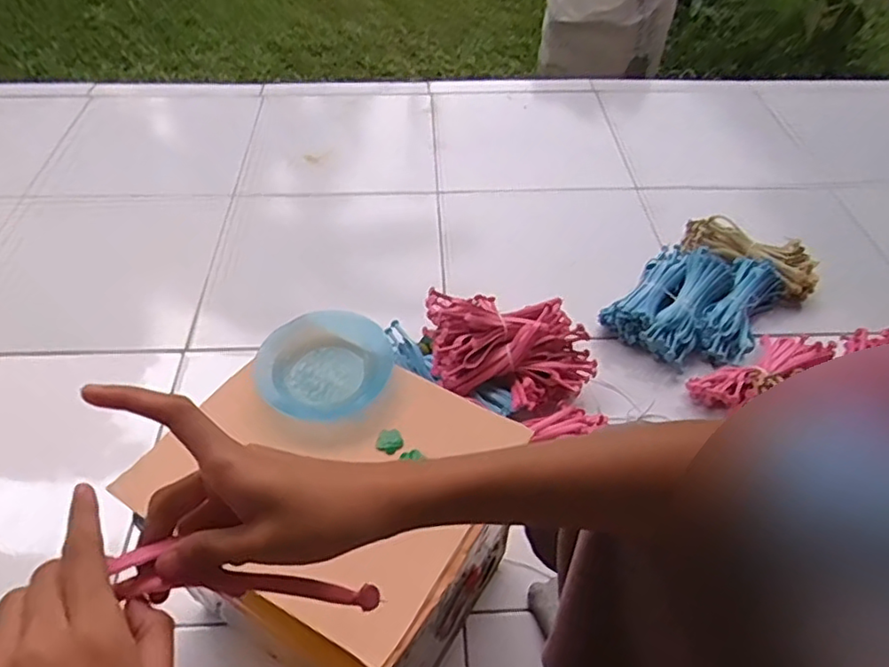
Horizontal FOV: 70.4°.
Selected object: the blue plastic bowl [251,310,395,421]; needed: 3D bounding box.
[{"bbox_3d":[-0.119,0.031,0.617,0.108,0.032,0.129,36,56,27],"label":"blue plastic bowl"}]

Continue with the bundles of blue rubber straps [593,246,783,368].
[{"bbox_3d":[0.397,-0.053,0.990,0.200,0.067,0.244,32,55,25],"label":"bundles of blue rubber straps"}]

